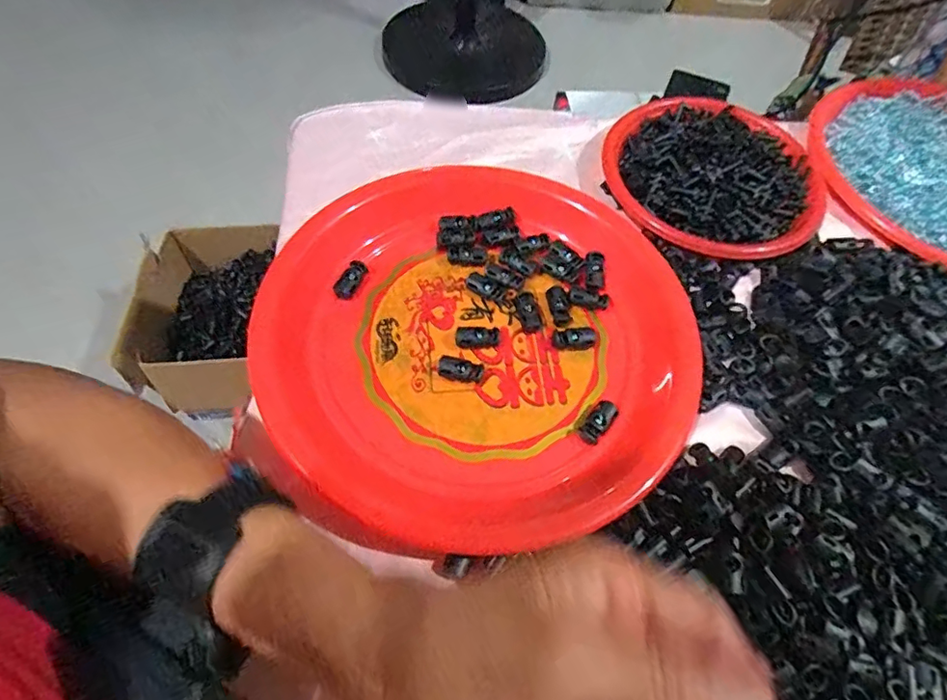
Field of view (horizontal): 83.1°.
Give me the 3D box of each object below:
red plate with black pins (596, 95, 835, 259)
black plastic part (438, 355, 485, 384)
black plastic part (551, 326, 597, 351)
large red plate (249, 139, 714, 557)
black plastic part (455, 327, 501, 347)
[{"bbox_3d":[0.183,-0.136,0.404,0.159,0.033,0.138,40,64,18],"label":"red plate with black pins"},{"bbox_3d":[-0.007,0.012,0.320,0.027,0.009,0.013,9,59,1],"label":"black plastic part"},{"bbox_3d":[0.064,-0.007,0.338,0.028,0.006,0.014,-9,61,-10],"label":"black plastic part"},{"bbox_3d":[0.012,-0.021,0.330,0.274,0.022,0.253,2,59,-3],"label":"large red plate"},{"bbox_3d":[0.003,-0.008,0.332,0.027,0.009,0.011,-1,60,-5],"label":"black plastic part"}]

